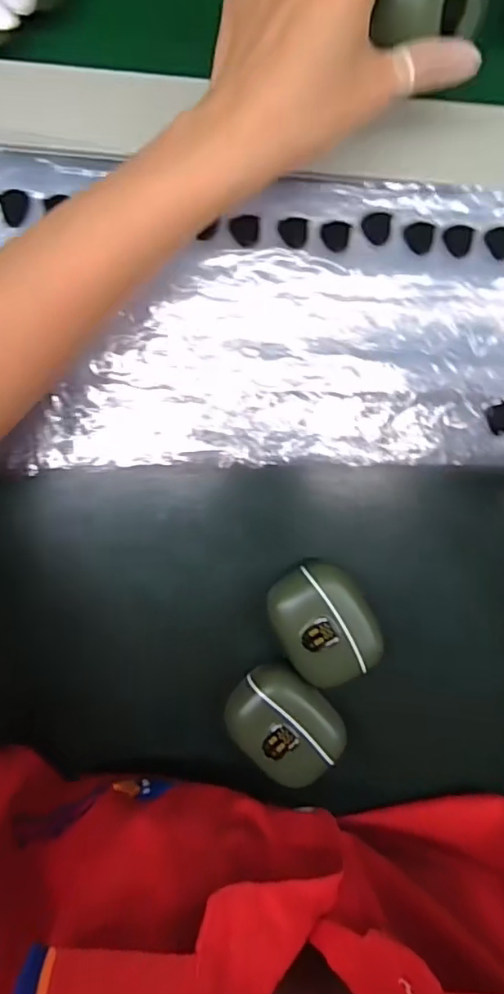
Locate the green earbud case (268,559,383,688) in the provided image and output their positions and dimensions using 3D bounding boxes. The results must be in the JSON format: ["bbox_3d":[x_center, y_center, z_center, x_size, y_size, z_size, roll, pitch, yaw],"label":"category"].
[{"bbox_3d":[0.036,0.061,0.291,0.046,0.030,0.059,-26,94,0],"label":"green earbud case"}]

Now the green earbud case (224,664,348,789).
[{"bbox_3d":[0.017,0.113,0.292,0.057,0.028,0.042,38,91,-4],"label":"green earbud case"}]

